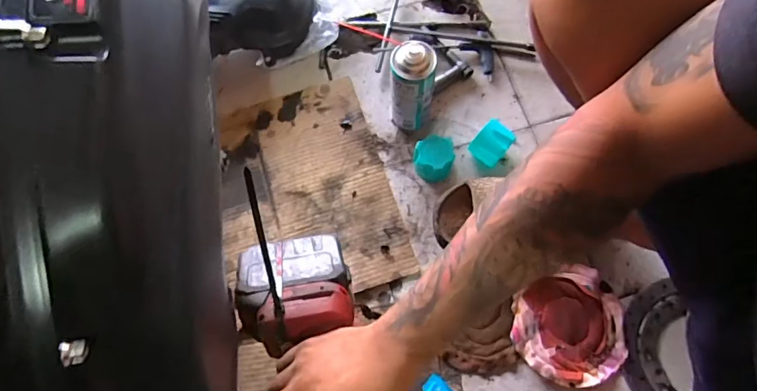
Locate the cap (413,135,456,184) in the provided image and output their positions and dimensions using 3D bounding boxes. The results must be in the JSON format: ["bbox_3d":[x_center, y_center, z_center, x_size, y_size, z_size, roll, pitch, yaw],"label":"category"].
[{"bbox_3d":[0.085,-0.060,0.738,0.061,0.054,0.063,-1,72,2],"label":"cap"}]

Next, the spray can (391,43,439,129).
[{"bbox_3d":[0.050,-0.159,0.711,0.066,0.182,0.056,4,72,3],"label":"spray can"}]

